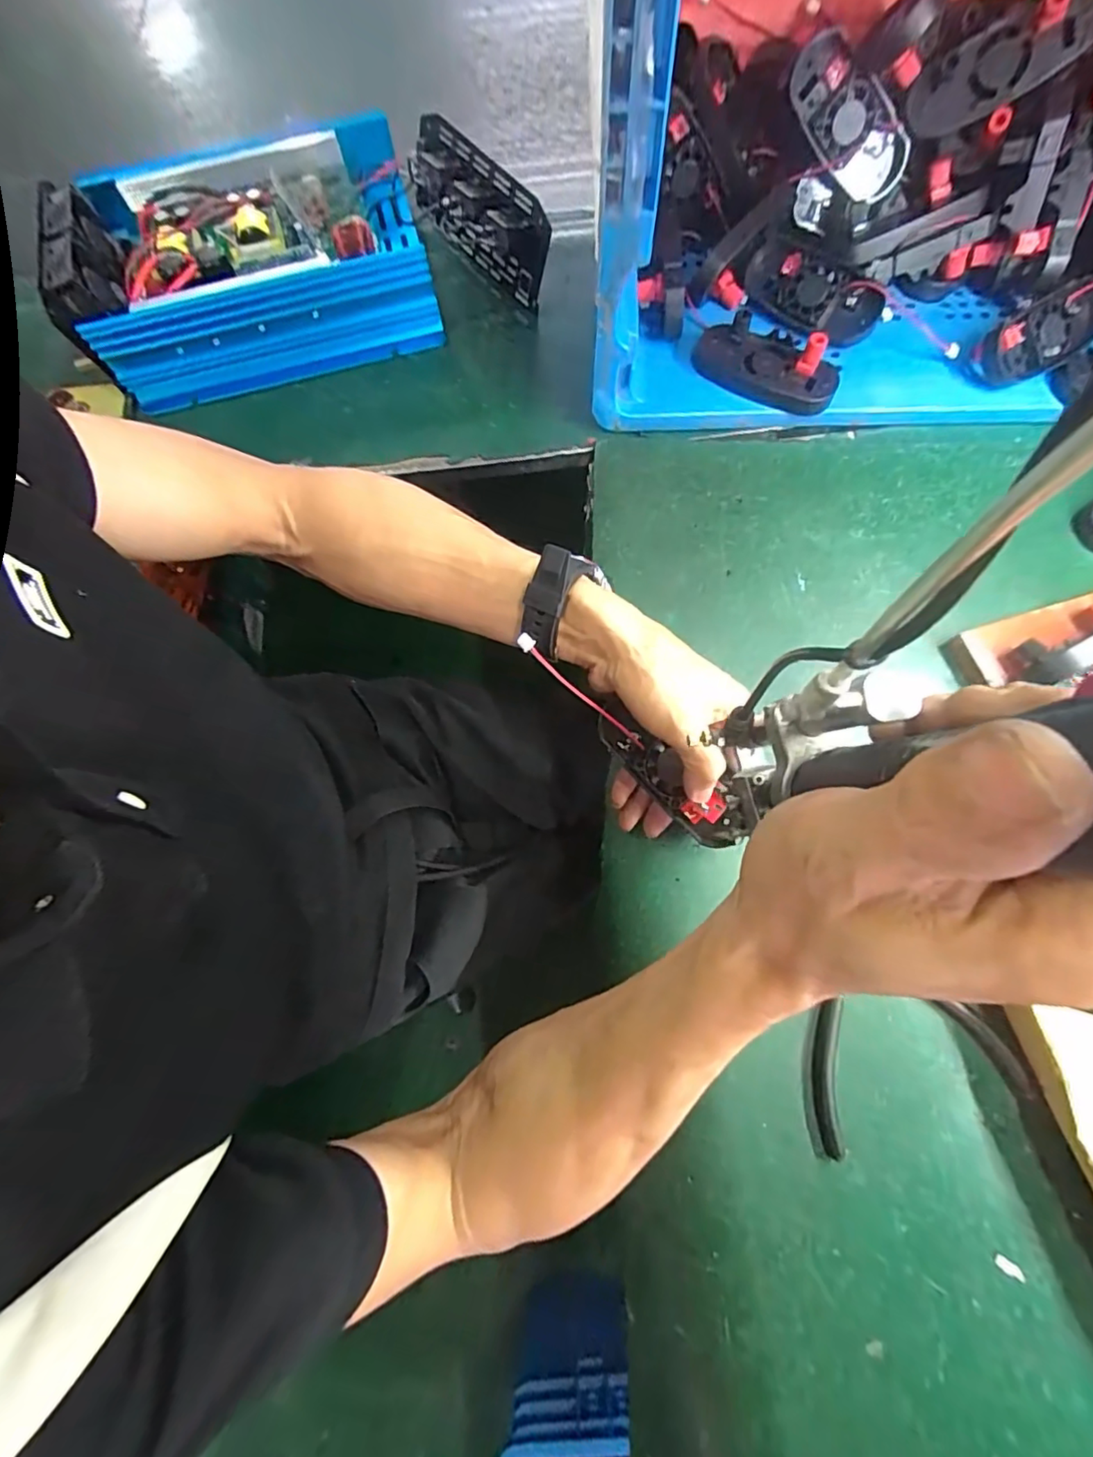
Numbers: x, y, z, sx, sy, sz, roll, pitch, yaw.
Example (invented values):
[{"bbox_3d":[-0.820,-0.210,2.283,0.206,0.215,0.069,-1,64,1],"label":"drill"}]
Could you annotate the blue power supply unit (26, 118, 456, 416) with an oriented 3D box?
[{"bbox_3d":[-0.271,-0.432,0.516,0.306,0.081,0.222,-19,72,-4],"label":"blue power supply unit"}]

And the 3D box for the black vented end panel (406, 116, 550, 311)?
[{"bbox_3d":[-0.072,-0.477,0.523,0.065,0.064,0.187,-35,74,-9],"label":"black vented end panel"}]

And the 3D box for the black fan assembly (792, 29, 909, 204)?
[{"bbox_3d":[0.246,-0.489,0.453,0.120,0.046,0.030,30,71,-25],"label":"black fan assembly"}]

